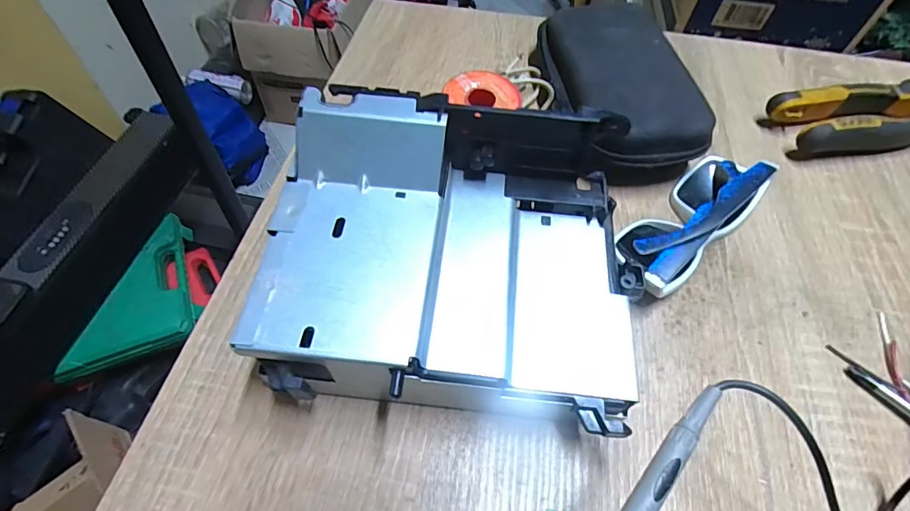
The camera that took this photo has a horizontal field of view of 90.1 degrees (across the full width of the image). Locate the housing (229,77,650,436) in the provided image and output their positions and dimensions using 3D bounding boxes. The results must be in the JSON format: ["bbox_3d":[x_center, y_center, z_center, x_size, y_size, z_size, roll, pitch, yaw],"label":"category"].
[{"bbox_3d":[0.003,0.000,0.241,0.181,0.092,0.151,5,56,0],"label":"housing"}]

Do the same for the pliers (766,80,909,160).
[{"bbox_3d":[0.370,-0.118,0.377,0.222,0.031,0.057,-9,57,-9],"label":"pliers"}]

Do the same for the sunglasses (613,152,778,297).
[{"bbox_3d":[0.153,-0.026,0.294,0.139,0.041,0.048,-37,65,-24],"label":"sunglasses"}]

